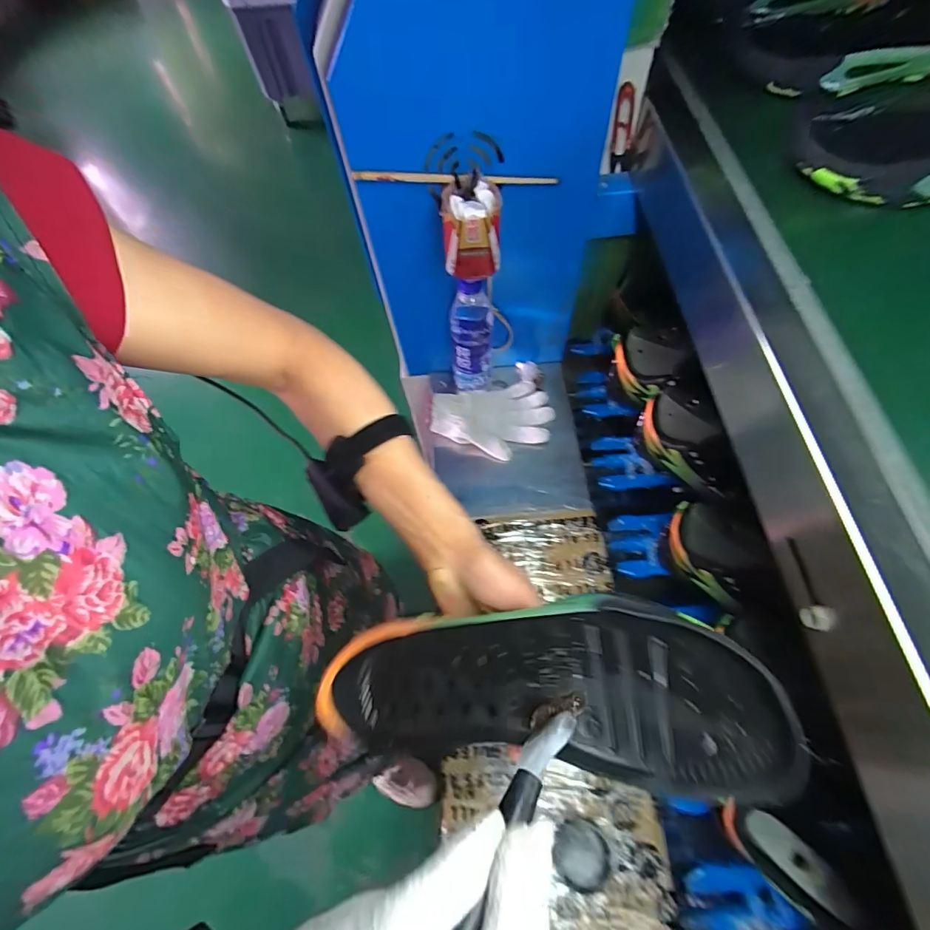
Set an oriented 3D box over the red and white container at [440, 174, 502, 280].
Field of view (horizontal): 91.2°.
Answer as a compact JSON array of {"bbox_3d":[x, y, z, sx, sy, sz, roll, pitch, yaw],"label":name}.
[{"bbox_3d":[0.008,-0.274,0.532,0.065,0.088,0.068,0,62,3],"label":"red and white container"}]

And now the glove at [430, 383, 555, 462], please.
[{"bbox_3d":[0.046,-0.073,0.739,0.197,0.051,0.124,-11,62,-3],"label":"glove"}]

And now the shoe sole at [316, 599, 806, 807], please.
[{"bbox_3d":[0.043,0.141,0.290,0.269,0.042,0.094,-5,61,17],"label":"shoe sole"}]

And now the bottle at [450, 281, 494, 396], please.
[{"bbox_3d":[0.010,-0.187,0.706,0.061,0.241,0.053,0,62,3],"label":"bottle"}]

